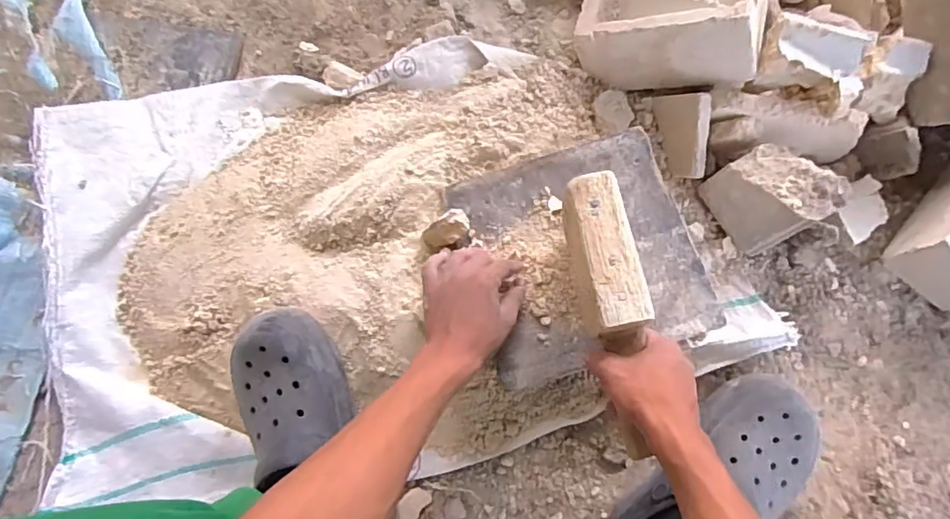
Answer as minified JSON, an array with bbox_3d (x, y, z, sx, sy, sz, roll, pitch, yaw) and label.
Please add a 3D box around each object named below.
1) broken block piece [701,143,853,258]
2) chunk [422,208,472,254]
[{"bbox_3d":[0.347,-0.076,0.657,0.115,0.070,0.121,-30,64,2],"label":"broken block piece"},{"bbox_3d":[-0.032,-0.032,0.619,0.053,0.041,0.030,-9,76,-2],"label":"chunk"}]

